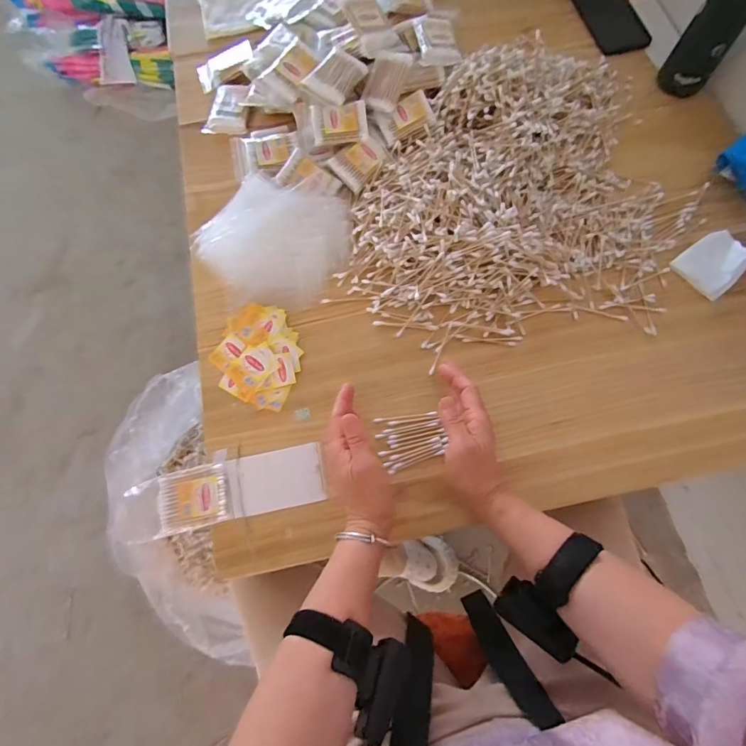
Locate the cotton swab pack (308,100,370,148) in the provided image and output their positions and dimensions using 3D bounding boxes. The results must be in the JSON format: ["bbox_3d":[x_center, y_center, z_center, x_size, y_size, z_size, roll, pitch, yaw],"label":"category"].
[{"bbox_3d":[-0.045,-0.340,0.576,0.074,0.013,0.050,-7,101,0],"label":"cotton swab pack"}]

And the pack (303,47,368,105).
[{"bbox_3d":[-0.050,-0.409,0.576,0.063,0.021,0.078,32,74,12],"label":"pack"}]

